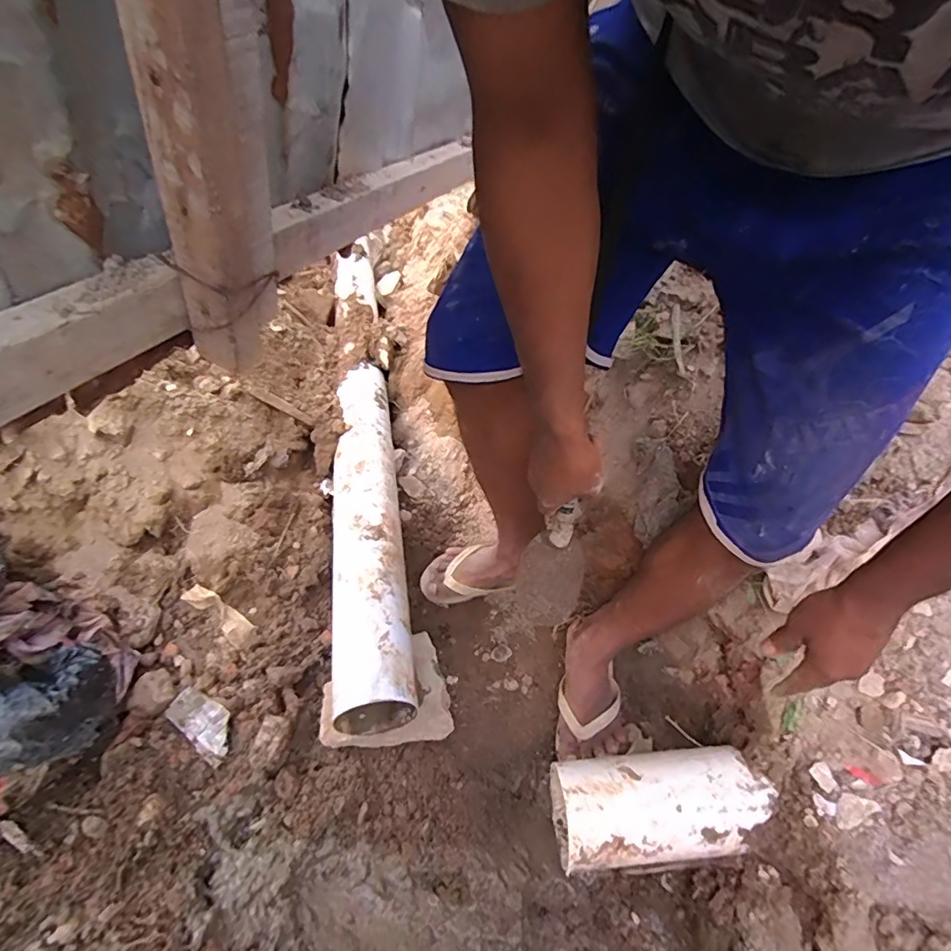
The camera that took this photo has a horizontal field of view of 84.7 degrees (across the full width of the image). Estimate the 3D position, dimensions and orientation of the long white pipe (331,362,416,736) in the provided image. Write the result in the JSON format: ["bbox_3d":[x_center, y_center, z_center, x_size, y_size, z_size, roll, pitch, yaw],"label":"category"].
[{"bbox_3d":[-0.207,0.060,0.976,0.129,0.133,0.764,-4,43,-11],"label":"long white pipe"}]

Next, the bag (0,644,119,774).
[{"bbox_3d":[-0.538,0.287,0.648,0.109,0.103,0.170,3,42,-3],"label":"bag"}]

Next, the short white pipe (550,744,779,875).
[{"bbox_3d":[0.228,0.415,0.655,0.253,0.105,0.113,-9,43,2],"label":"short white pipe"}]

